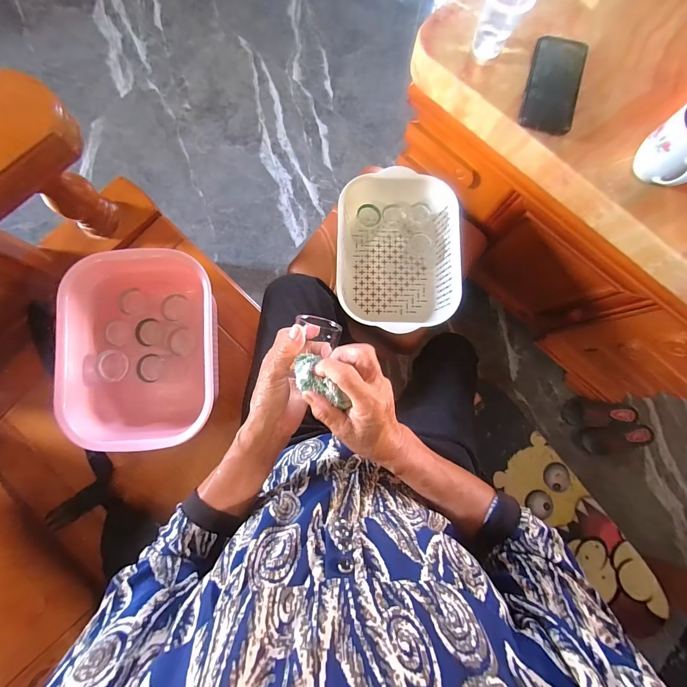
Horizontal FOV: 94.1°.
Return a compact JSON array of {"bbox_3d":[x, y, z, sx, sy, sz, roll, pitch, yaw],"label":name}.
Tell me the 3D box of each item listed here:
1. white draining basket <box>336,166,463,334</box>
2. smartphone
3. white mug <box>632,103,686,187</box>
[{"bbox_3d":[0.096,-0.165,0.616,0.216,0.103,0.295,1,82,-2],"label":"white draining basket"},{"bbox_3d":[0.311,-0.380,0.472,0.076,0.011,0.148,17,84,2],"label":"smartphone"},{"bbox_3d":[0.445,-0.258,0.425,0.083,0.079,0.079,-34,84,-6],"label":"white mug"}]

